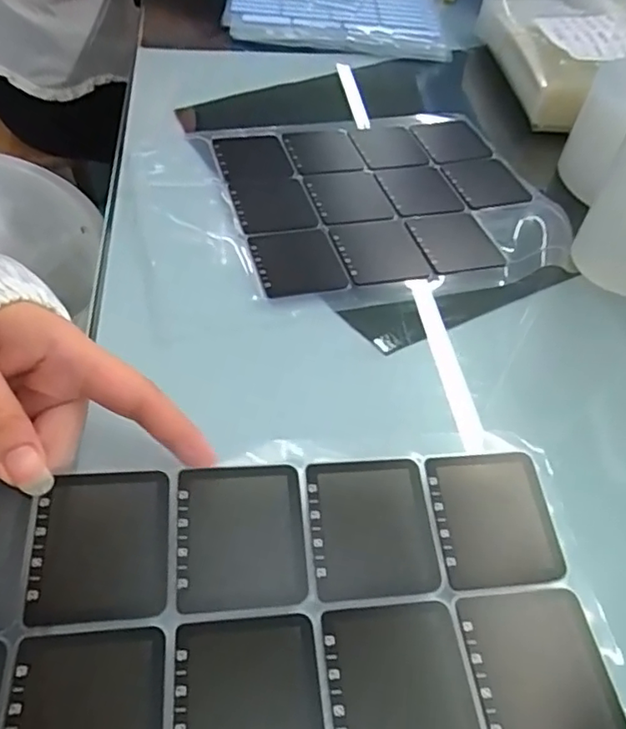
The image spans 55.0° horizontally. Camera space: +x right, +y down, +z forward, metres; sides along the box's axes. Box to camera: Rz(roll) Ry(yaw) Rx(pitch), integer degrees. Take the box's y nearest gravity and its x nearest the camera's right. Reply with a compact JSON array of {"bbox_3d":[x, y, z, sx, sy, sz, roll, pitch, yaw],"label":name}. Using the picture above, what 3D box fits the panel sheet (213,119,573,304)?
[{"bbox_3d":[0.051,-0.116,0.413,0.210,0.009,0.183,-8,50,-13],"label":"panel sheet"}]

